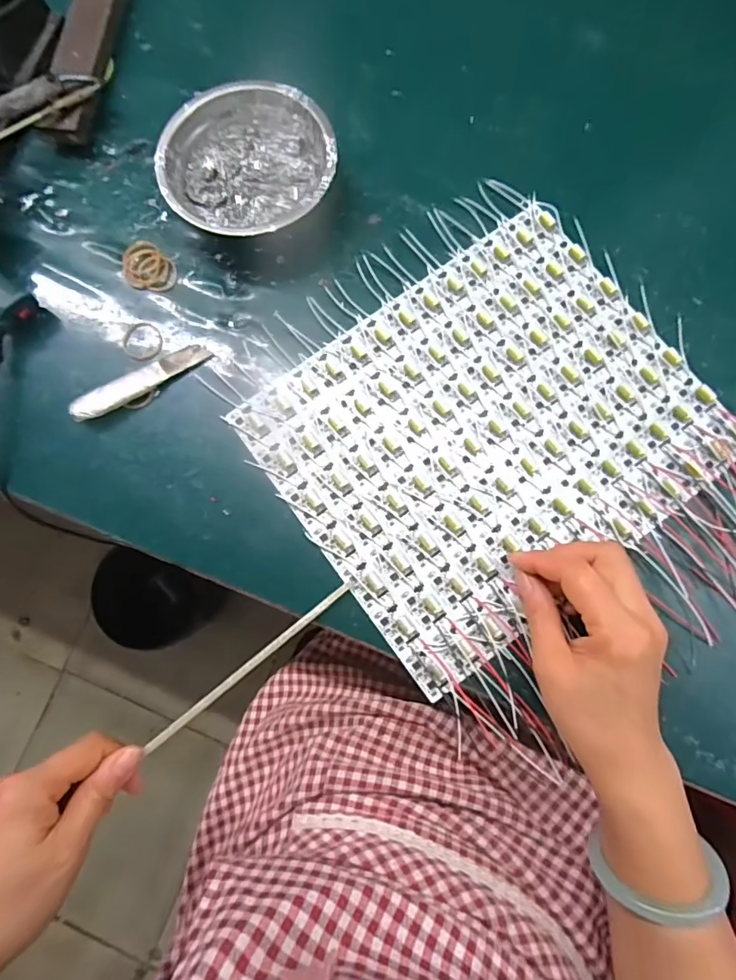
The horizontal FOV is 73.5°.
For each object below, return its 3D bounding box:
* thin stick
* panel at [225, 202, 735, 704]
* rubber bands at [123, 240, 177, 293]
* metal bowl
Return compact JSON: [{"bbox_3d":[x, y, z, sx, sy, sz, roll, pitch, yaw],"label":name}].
[{"bbox_3d":[-0.076,0.114,0.324,0.159,0.006,0.007,-38,80,-9],"label":"thin stick"},{"bbox_3d":[0.084,-0.042,0.350,0.286,0.010,0.240,-36,80,-6],"label":"panel"},{"bbox_3d":[-0.172,-0.173,0.382,0.050,0.004,0.035,44,82,9],"label":"rubber bands"},{"bbox_3d":[-0.085,-0.240,0.374,0.123,0.039,0.118,0,79,1],"label":"metal bowl"}]

